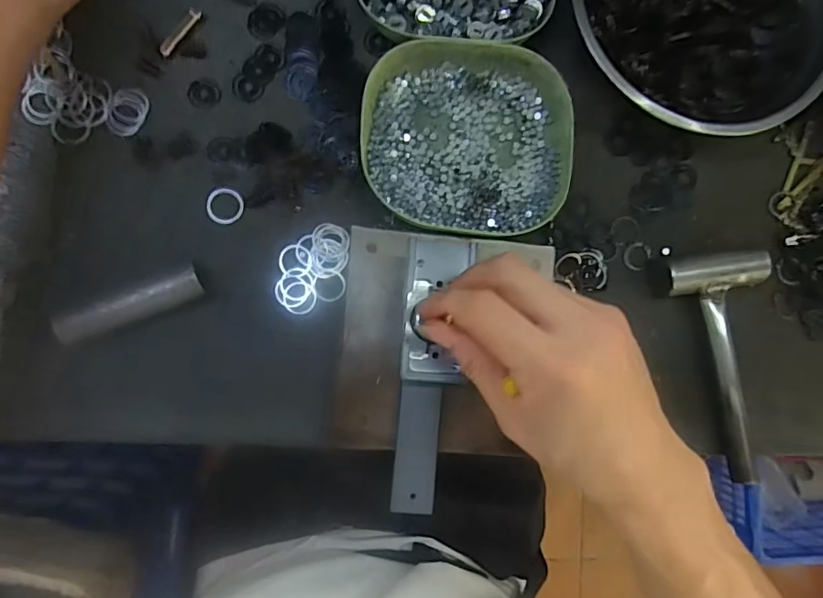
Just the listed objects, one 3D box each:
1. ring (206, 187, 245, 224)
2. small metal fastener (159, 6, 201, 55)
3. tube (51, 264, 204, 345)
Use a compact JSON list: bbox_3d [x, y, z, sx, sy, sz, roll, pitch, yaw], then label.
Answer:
[{"bbox_3d":[-0.133,-0.066,0.372,0.026,0.004,0.025,1,85,-6],"label":"ring"},{"bbox_3d":[-0.165,-0.191,0.373,0.009,0.004,0.041,33,82,-3],"label":"small metal fastener"},{"bbox_3d":[-0.186,0.002,0.347,0.092,0.022,0.024,-22,87,-8],"label":"tube"}]

